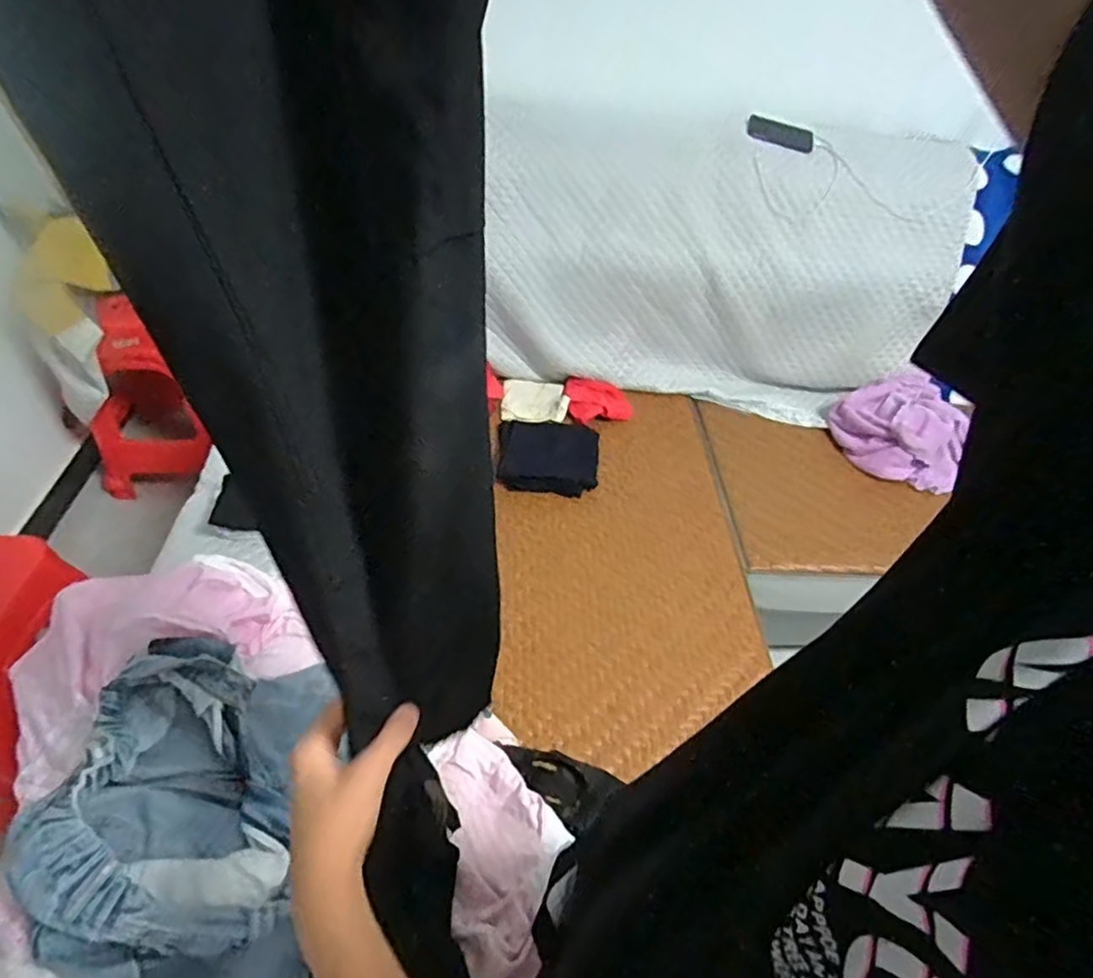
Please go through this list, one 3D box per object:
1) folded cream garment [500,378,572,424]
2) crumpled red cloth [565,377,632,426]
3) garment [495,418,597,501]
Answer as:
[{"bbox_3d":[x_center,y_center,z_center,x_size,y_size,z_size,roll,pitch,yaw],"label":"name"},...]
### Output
[{"bbox_3d":[-0.028,-0.221,1.554,0.158,0.026,0.159,4,45,-4],"label":"folded cream garment"},{"bbox_3d":[0.126,-0.222,1.547,0.150,0.032,0.137,-5,46,-12],"label":"crumpled red cloth"},{"bbox_3d":[0.006,-0.085,1.420,0.220,0.027,0.234,8,45,0],"label":"garment"}]

